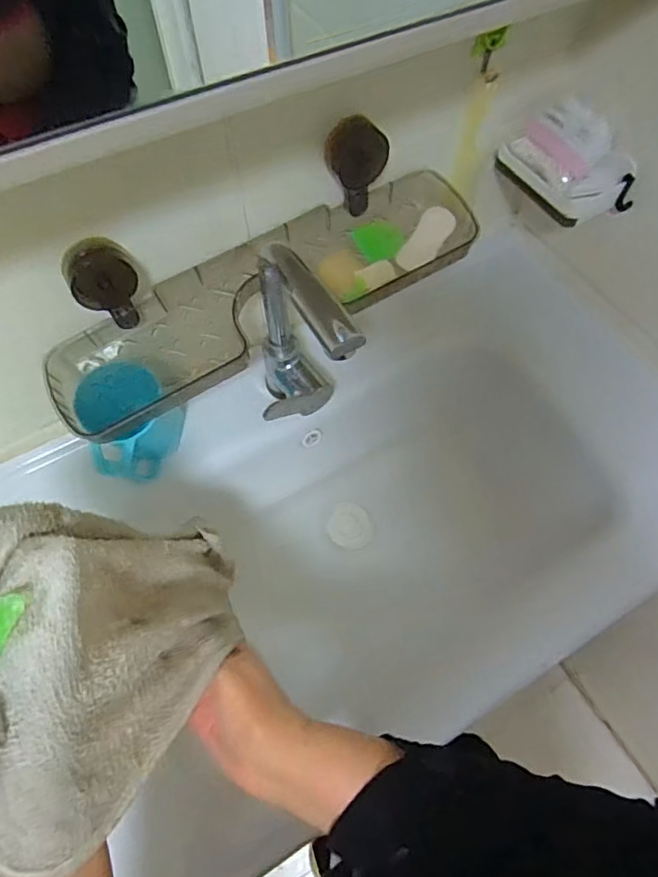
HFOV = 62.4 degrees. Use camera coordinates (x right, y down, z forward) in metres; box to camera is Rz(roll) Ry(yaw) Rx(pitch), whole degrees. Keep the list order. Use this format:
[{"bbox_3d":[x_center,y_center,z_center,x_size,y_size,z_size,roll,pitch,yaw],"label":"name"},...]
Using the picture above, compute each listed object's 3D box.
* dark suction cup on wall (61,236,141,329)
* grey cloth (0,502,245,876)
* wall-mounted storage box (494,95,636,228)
[{"bbox_3d":[-0.197,-0.135,0.488,0.056,0.090,0.024,-31,67,-15],"label":"dark suction cup on wall"},{"bbox_3d":[-0.130,0.130,0.359,0.162,0.205,0.171,-37,68,-17],"label":"grey cloth"},{"bbox_3d":[0.263,-0.307,0.592,0.079,0.079,0.141,-35,68,-17],"label":"wall-mounted storage box"}]

